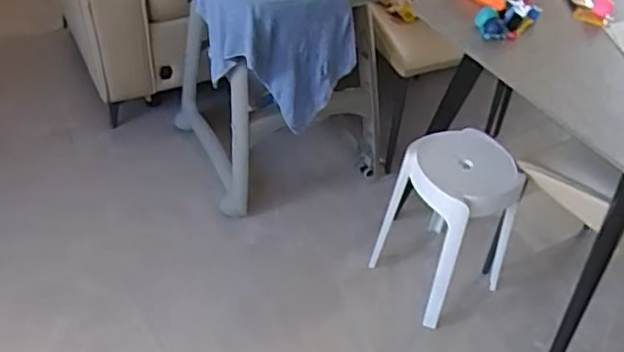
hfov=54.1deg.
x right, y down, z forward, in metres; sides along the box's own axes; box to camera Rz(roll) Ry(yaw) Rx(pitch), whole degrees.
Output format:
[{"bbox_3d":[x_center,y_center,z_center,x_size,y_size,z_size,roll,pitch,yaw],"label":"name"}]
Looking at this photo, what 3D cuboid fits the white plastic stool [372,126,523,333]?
[{"bbox_3d":[0.377,0.116,1.717,0.278,0.454,0.301,-24,49,-26],"label":"white plastic stool"}]

